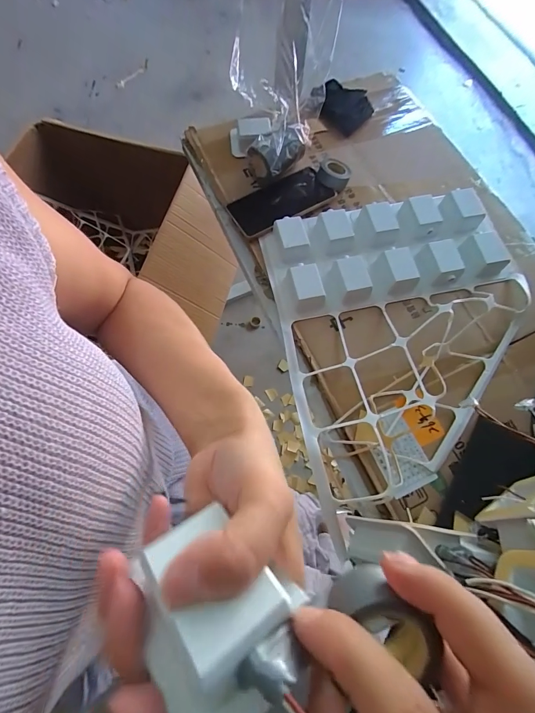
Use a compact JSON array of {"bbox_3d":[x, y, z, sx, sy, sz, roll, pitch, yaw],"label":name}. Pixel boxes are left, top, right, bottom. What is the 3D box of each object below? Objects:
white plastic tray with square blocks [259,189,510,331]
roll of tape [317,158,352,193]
[{"bbox_3d":[0.165,-0.155,0.484,0.322,0.037,0.162,-12,71,-5],"label":"white plastic tray with square blocks"},{"bbox_3d":[0.107,-0.292,0.535,0.050,0.029,0.043,22,72,6],"label":"roll of tape"}]

